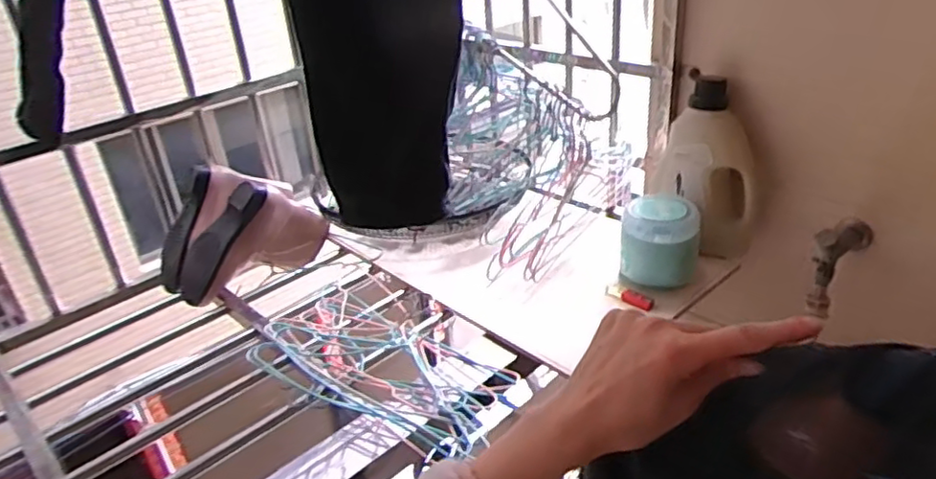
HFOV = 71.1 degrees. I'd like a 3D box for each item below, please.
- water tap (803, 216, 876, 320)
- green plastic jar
[{"bbox_3d":[0.575,0.031,1.014,0.150,0.127,0.046,-28,37,-36],"label":"water tap"},{"bbox_3d":[0.302,0.004,1.030,0.114,0.112,0.098,4,30,16],"label":"green plastic jar"}]

